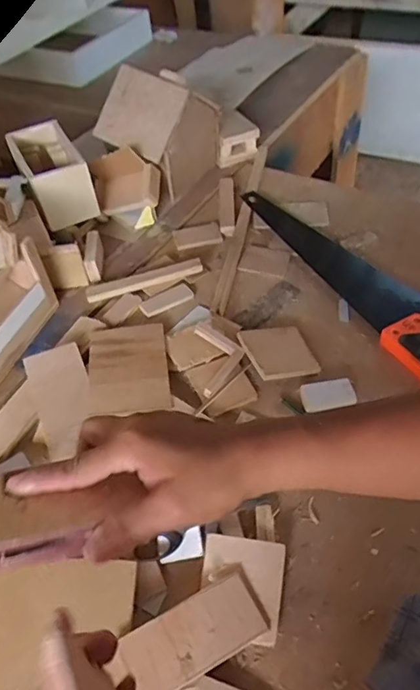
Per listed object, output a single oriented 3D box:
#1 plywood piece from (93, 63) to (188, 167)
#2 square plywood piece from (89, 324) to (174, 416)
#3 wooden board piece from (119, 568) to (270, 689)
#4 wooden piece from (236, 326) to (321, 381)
[{"bbox_3d":[-0.119,-0.392,0.887,0.152,0.125,0.012,31,15,23],"label":"plywood piece"},{"bbox_3d":[-0.106,0.028,0.679,0.098,0.005,0.149,-6,44,-6],"label":"square plywood piece"},{"bbox_3d":[-0.013,0.256,0.463,0.124,0.004,0.056,-23,61,-19],"label":"wooden board piece"},{"bbox_3d":[0.090,0.009,0.678,0.086,0.014,0.079,-4,55,-20],"label":"wooden piece"}]

